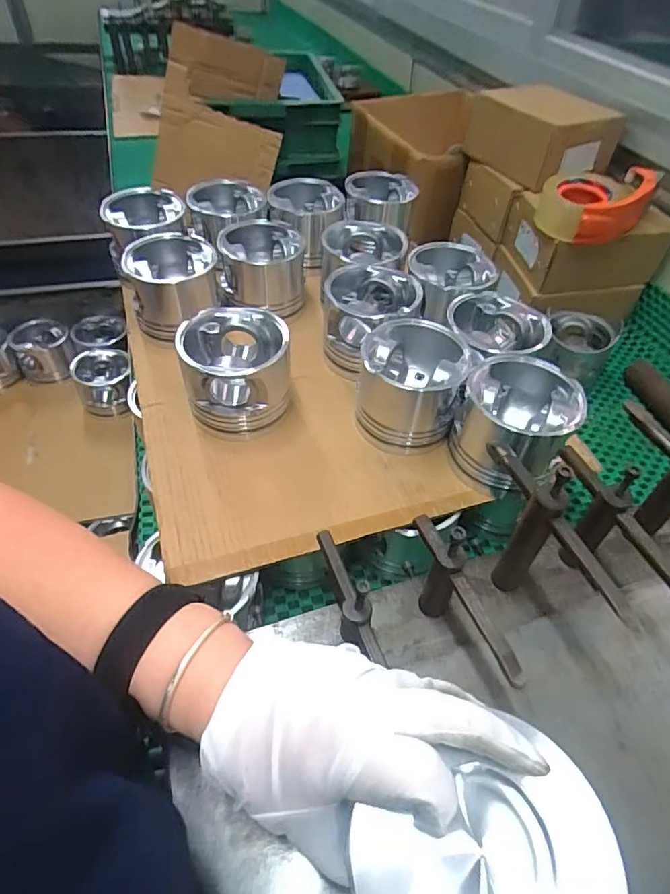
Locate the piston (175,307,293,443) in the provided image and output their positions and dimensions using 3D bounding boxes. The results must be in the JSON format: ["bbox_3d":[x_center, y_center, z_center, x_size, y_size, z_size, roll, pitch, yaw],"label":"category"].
[{"bbox_3d":[-0.106,-0.080,0.552,0.112,0.100,0.110,2,48,-2],"label":"piston"}]

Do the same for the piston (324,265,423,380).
[{"bbox_3d":[0.041,-0.151,0.623,0.109,0.099,0.113,10,48,5],"label":"piston"}]

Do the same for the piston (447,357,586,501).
[{"bbox_3d":[0.179,-0.021,0.516,0.103,0.099,0.103,2,48,-2],"label":"piston"}]

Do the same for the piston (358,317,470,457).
[{"bbox_3d":[0.080,-0.065,0.547,0.106,0.097,0.101,17,49,11],"label":"piston"}]

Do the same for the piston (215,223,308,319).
[{"bbox_3d":[-0.098,-0.244,0.688,0.112,0.081,0.106,5,48,1],"label":"piston"}]

